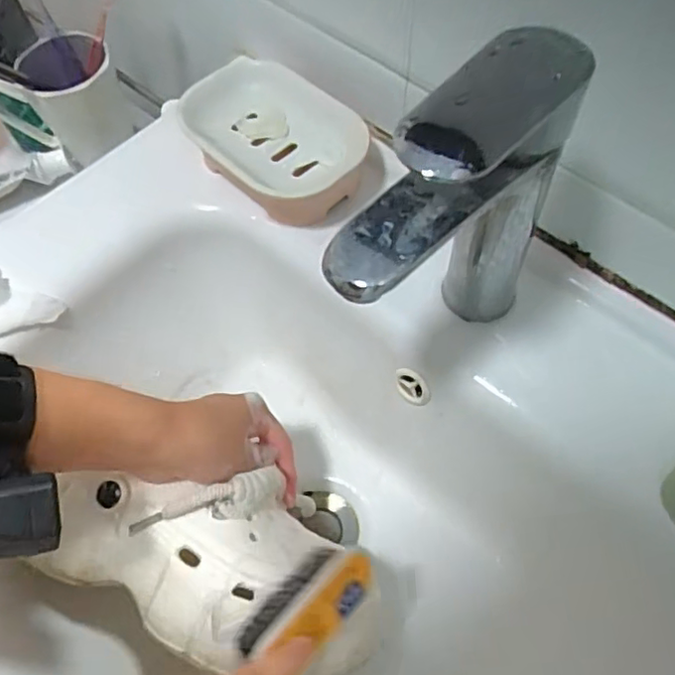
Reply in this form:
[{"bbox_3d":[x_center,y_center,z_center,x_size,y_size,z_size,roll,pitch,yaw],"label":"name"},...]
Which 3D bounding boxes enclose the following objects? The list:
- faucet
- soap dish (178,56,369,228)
[{"bbox_3d":[0.052,-0.042,0.319,0.131,0.195,0.037,-34,64,-18],"label":"faucet"},{"bbox_3d":[-0.050,-0.148,0.464,0.162,0.039,0.100,40,67,22],"label":"soap dish"}]

